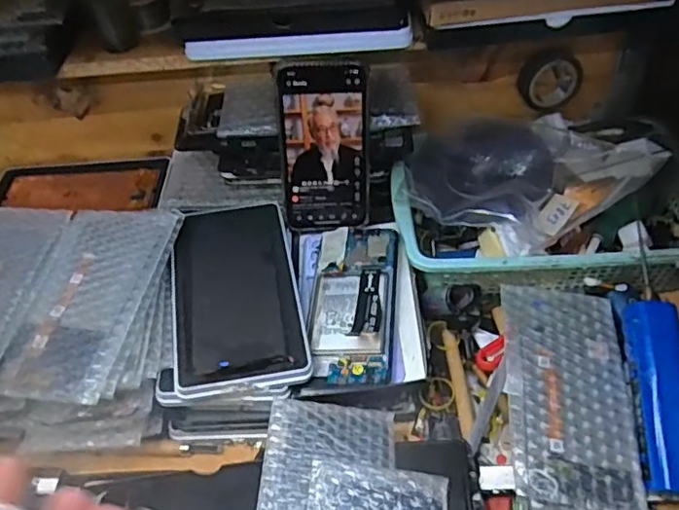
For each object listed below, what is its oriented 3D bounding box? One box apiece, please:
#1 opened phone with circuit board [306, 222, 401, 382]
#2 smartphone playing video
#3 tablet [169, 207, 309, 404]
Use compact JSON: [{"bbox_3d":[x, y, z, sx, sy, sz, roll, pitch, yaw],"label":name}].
[{"bbox_3d":[0.012,0.034,0.491,0.068,0.009,0.152,1,47,7],"label":"opened phone with circuit board"},{"bbox_3d":[-0.012,-0.090,0.513,0.072,0.150,0.008,-2,30,-3],"label":"smartphone playing video"},{"bbox_3d":[-0.085,0.028,0.488,0.102,0.013,0.175,-7,53,-7],"label":"tablet"}]

